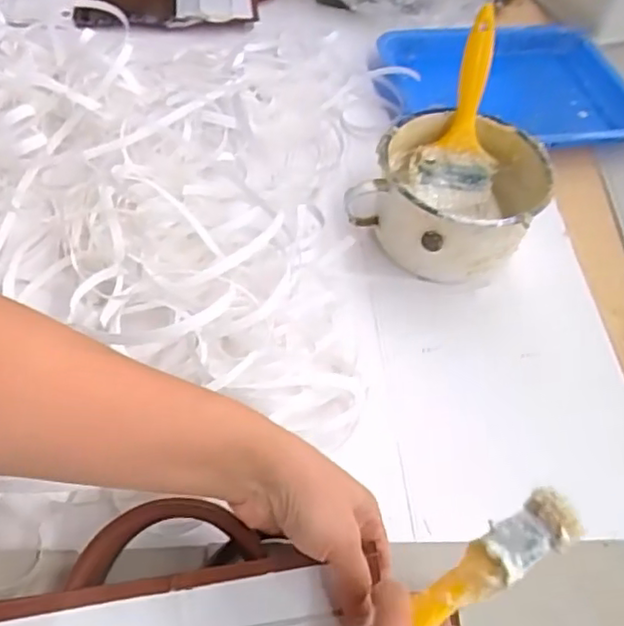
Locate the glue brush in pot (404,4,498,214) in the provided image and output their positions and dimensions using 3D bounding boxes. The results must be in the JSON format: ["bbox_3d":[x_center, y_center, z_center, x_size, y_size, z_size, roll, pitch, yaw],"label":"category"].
[{"bbox_3d":[0.136,-0.181,0.573,0.077,0.162,0.023,12,24,5],"label":"glue brush in pot"}]

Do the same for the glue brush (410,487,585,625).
[{"bbox_3d":[0.062,0.137,0.311,0.152,0.010,0.026,-36,61,1],"label":"glue brush"}]

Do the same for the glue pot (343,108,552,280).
[{"bbox_3d":[0.125,-0.100,0.575,0.139,0.087,0.133,4,53,-5],"label":"glue pot"}]

